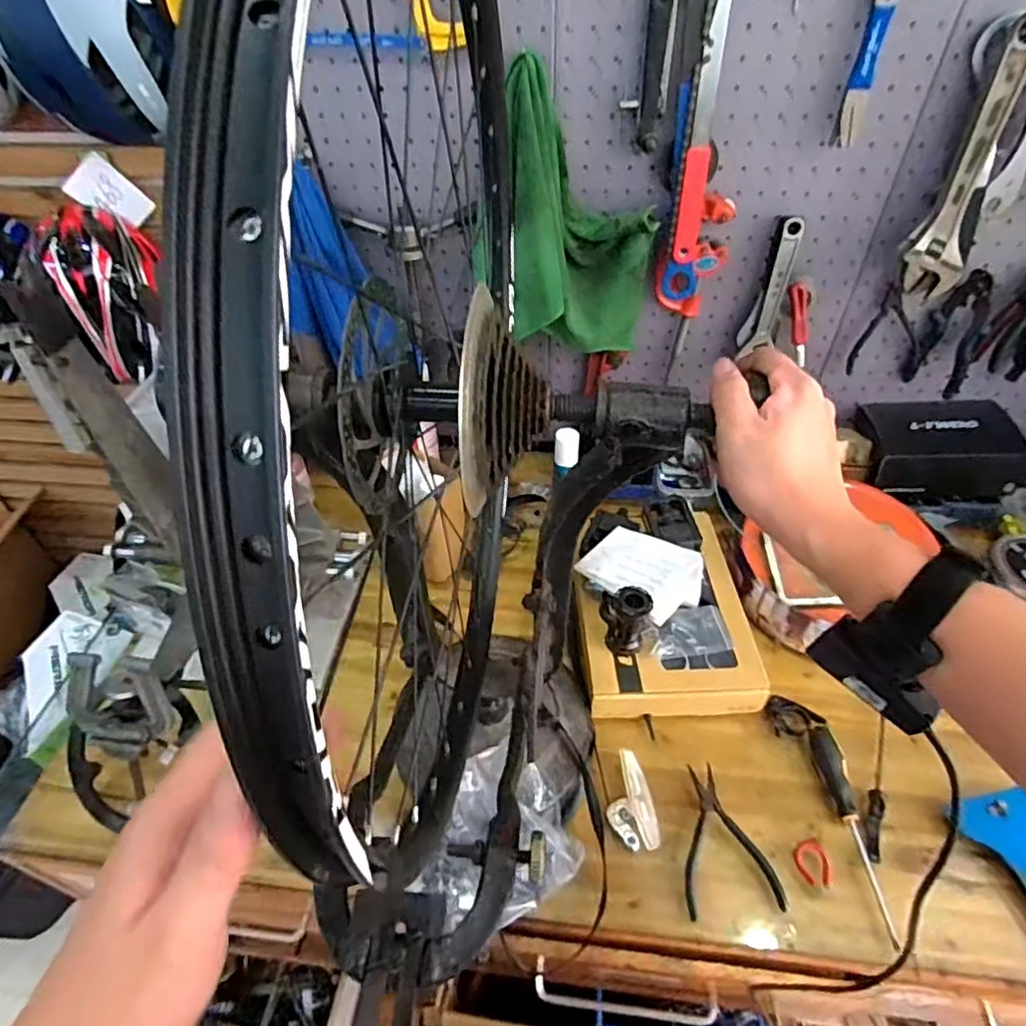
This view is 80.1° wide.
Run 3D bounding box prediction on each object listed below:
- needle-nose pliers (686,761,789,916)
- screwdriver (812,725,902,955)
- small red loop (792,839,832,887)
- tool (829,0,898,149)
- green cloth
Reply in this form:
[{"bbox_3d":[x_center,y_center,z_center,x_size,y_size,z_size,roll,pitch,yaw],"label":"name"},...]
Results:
[{"bbox_3d":[0.232,0.360,0.681,0.102,0.015,0.147,-3,45,-1],"label":"needle-nose pliers"},{"bbox_3d":[0.382,0.346,0.678,0.026,0.032,0.214,-2,45,-1],"label":"screwdriver"},{"bbox_3d":[0.327,0.382,0.668,0.039,0.008,0.046,2,45,4],"label":"small red loop"},{"bbox_3d":[0.401,-0.512,0.689,0.026,0.168,0.033,16,47,17],"label":"tool"},{"bbox_3d":[0.085,-0.376,0.824,0.188,0.334,0.137,20,49,20],"label":"green cloth"}]

